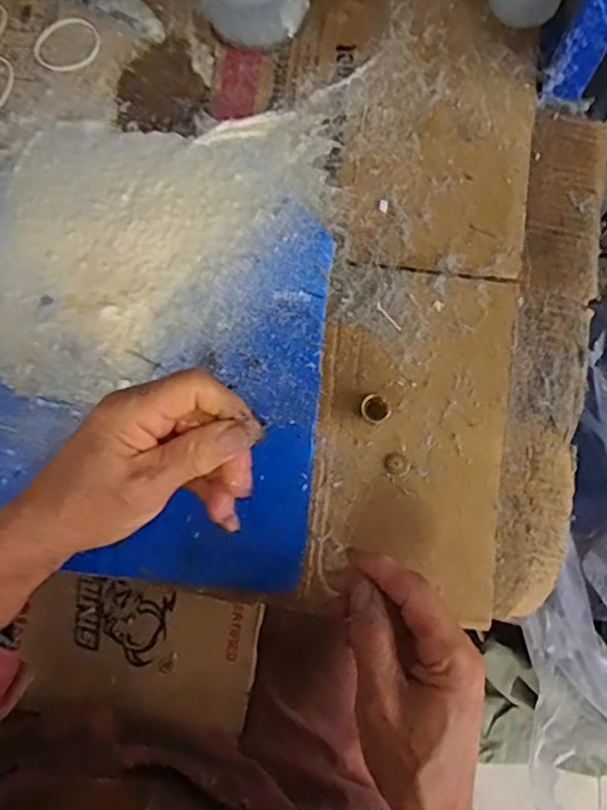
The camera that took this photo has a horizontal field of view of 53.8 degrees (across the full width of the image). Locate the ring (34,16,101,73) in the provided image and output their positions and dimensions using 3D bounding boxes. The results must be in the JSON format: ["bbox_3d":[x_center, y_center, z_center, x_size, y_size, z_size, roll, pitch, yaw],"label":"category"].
[{"bbox_3d":[-0.192,-0.294,0.487,0.050,0.004,0.051,0,81,3],"label":"ring"}]

